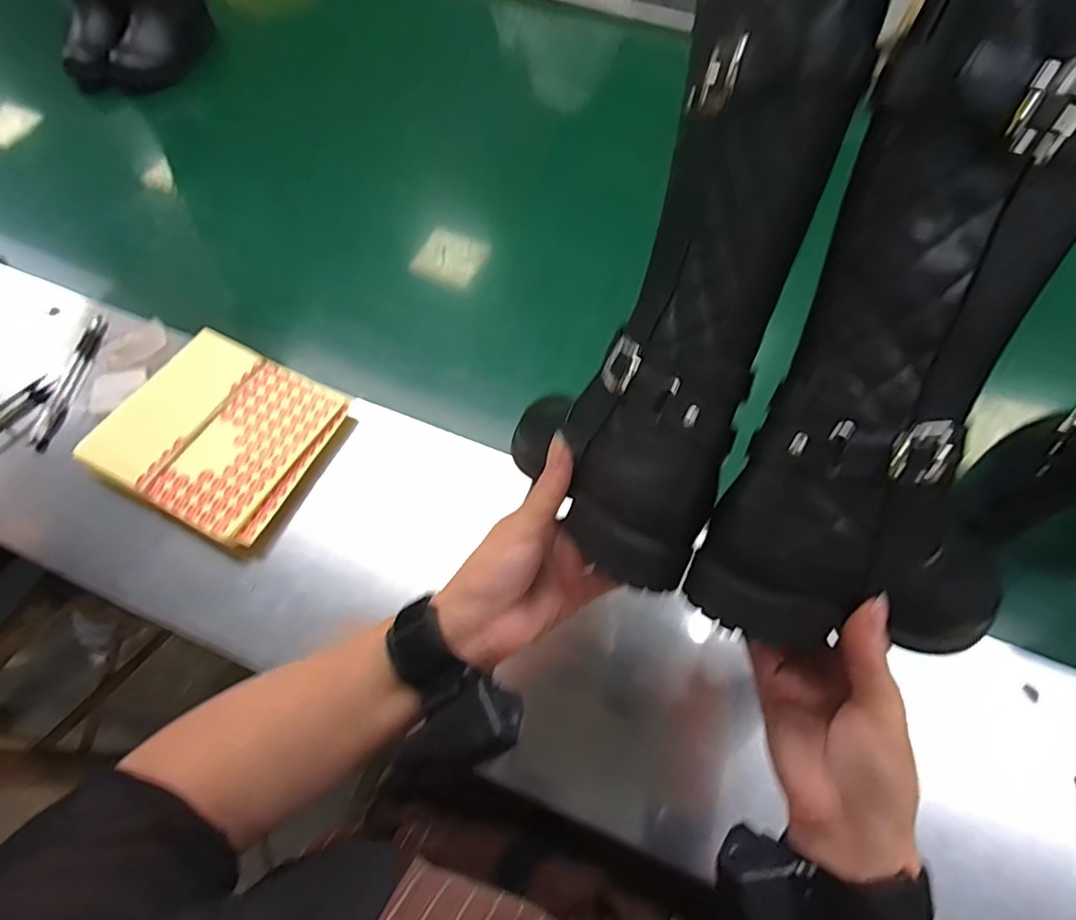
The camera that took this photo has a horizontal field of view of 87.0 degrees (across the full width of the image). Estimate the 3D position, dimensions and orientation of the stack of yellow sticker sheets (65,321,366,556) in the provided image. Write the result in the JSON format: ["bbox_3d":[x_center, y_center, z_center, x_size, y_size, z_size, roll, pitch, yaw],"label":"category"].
[{"bbox_3d":[-0.278,-0.020,0.509,0.179,0.032,0.161,24,64,11],"label":"stack of yellow sticker sheets"}]

